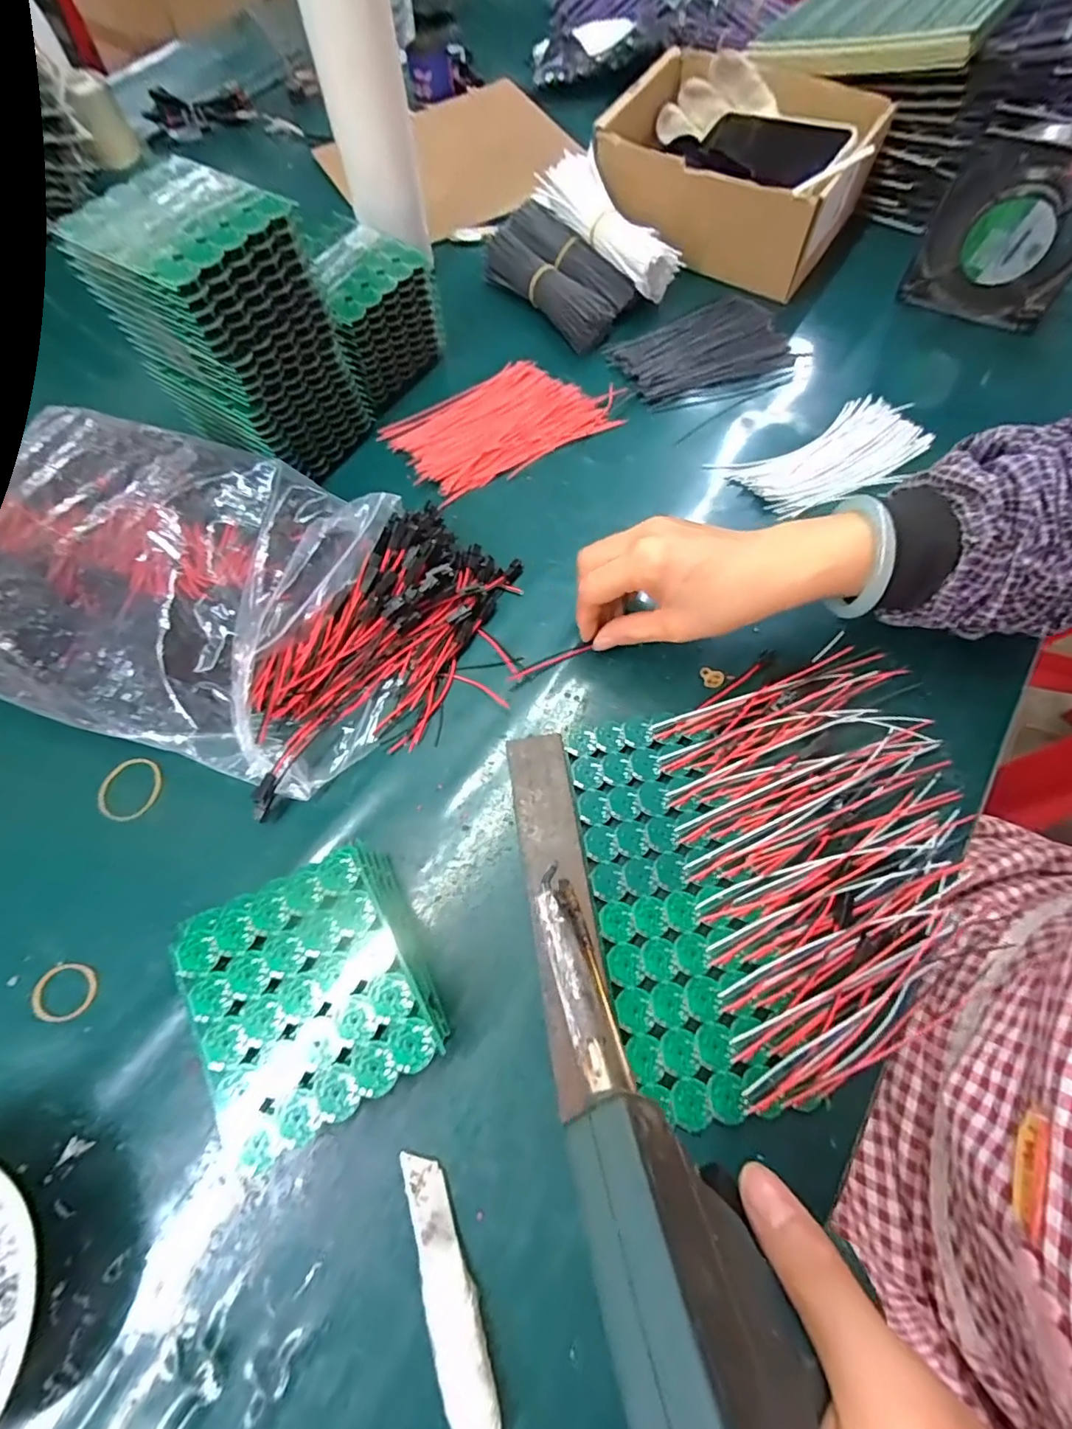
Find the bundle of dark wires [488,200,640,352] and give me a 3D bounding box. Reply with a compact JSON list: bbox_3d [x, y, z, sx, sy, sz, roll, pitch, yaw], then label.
[{"bbox_3d":[0.021,-0.416,0.523,0.075,0.035,0.162,-38,71,-15],"label":"bundle of dark wires"}]

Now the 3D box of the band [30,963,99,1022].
[{"bbox_3d":[-0.261,0.153,0.305,0.032,0.004,0.030,-1,66,2],"label":"band"}]

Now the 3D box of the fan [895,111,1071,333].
[{"bbox_3d":[0.397,-0.401,0.464,0.119,0.131,0.033,30,69,11],"label":"fan"}]

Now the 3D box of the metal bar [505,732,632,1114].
[{"bbox_3d":[0.014,0.104,0.313,0.037,0.014,0.192,-10,66,-2],"label":"metal bar"}]

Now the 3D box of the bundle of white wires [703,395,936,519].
[{"bbox_3d":[0.234,-0.207,0.442,0.160,0.008,0.079,-24,68,-8],"label":"bundle of white wires"}]

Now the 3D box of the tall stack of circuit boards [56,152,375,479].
[{"bbox_3d":[-0.210,-0.263,0.399,0.103,0.162,0.104,33,73,17],"label":"tall stack of circuit boards"}]

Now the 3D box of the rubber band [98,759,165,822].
[{"bbox_3d":[-0.259,0.046,0.351,0.035,0.005,0.040,19,69,10],"label":"rubber band"}]

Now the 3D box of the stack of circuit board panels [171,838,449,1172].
[{"bbox_3d":[-0.110,0.140,0.283,0.102,0.050,0.118,-27,69,-13],"label":"stack of circuit board panels"}]

